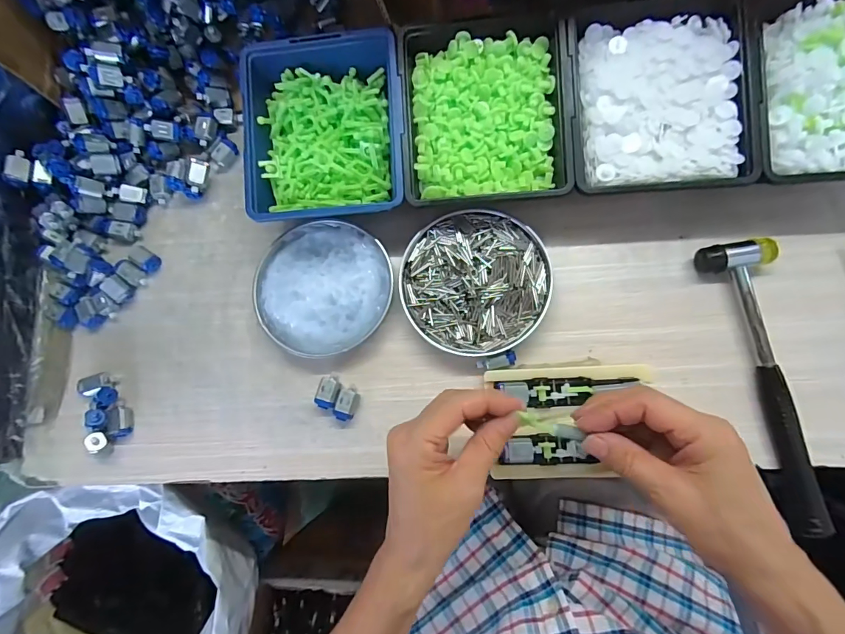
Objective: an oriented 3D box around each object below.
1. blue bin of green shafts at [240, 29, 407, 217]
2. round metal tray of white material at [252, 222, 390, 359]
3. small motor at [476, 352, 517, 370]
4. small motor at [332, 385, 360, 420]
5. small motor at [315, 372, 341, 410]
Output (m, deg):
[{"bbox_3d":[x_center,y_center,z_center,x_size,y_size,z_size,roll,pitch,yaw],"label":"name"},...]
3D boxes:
[{"bbox_3d":[-0.090,-0.173,0.390,0.147,0.049,0.168,-3,82,6],"label":"blue bin of green shafts"},{"bbox_3d":[-0.097,-0.031,0.392,0.127,0.019,0.132,-1,82,6],"label":"round metal tray of white material"},{"bbox_3d":[0.066,0.040,0.366,0.034,0.008,0.012,-13,81,4],"label":"small motor"},{"bbox_3d":[-0.069,0.078,0.377,0.017,0.014,0.031,14,84,8],"label":"small motor"},{"bbox_3d":[-0.086,0.068,0.381,0.020,0.013,0.033,16,85,8],"label":"small motor"}]

